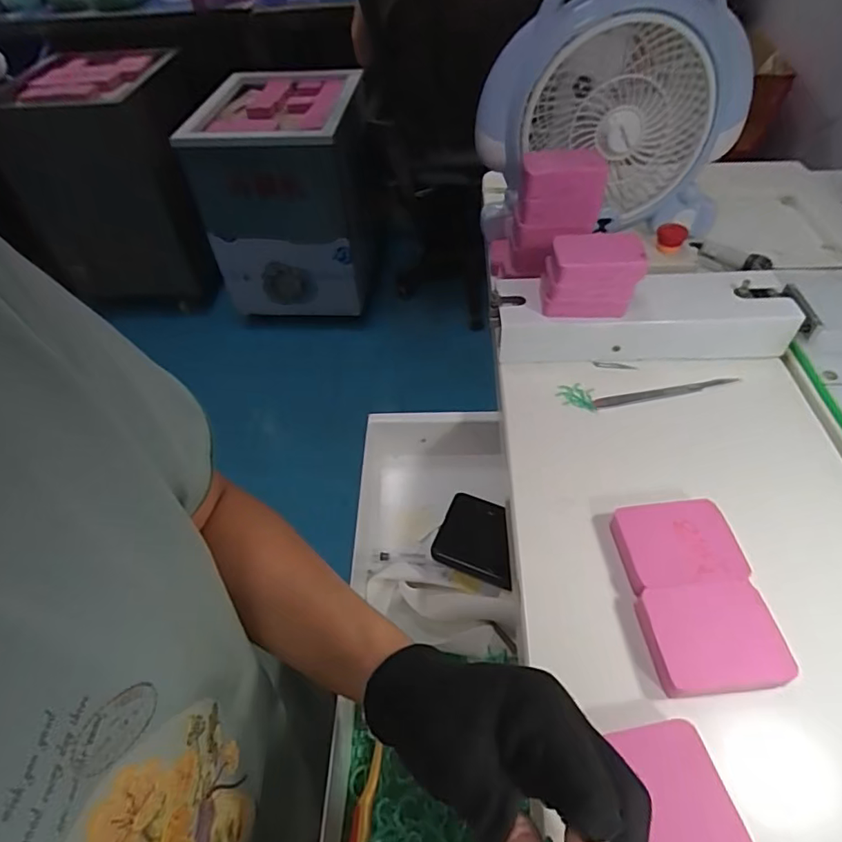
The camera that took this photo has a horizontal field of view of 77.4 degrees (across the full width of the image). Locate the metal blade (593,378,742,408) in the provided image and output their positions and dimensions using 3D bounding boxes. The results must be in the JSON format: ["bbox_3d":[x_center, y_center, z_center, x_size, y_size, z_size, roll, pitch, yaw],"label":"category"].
[{"bbox_3d":[0.212,-0.025,0.456,0.129,0.005,0.009,-10,49,-5],"label":"metal blade"}]

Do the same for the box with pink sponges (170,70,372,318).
[{"bbox_3d":[-0.383,-0.668,1.581,0.454,0.515,0.534,-6,48,-1],"label":"box with pink sponges"}]

